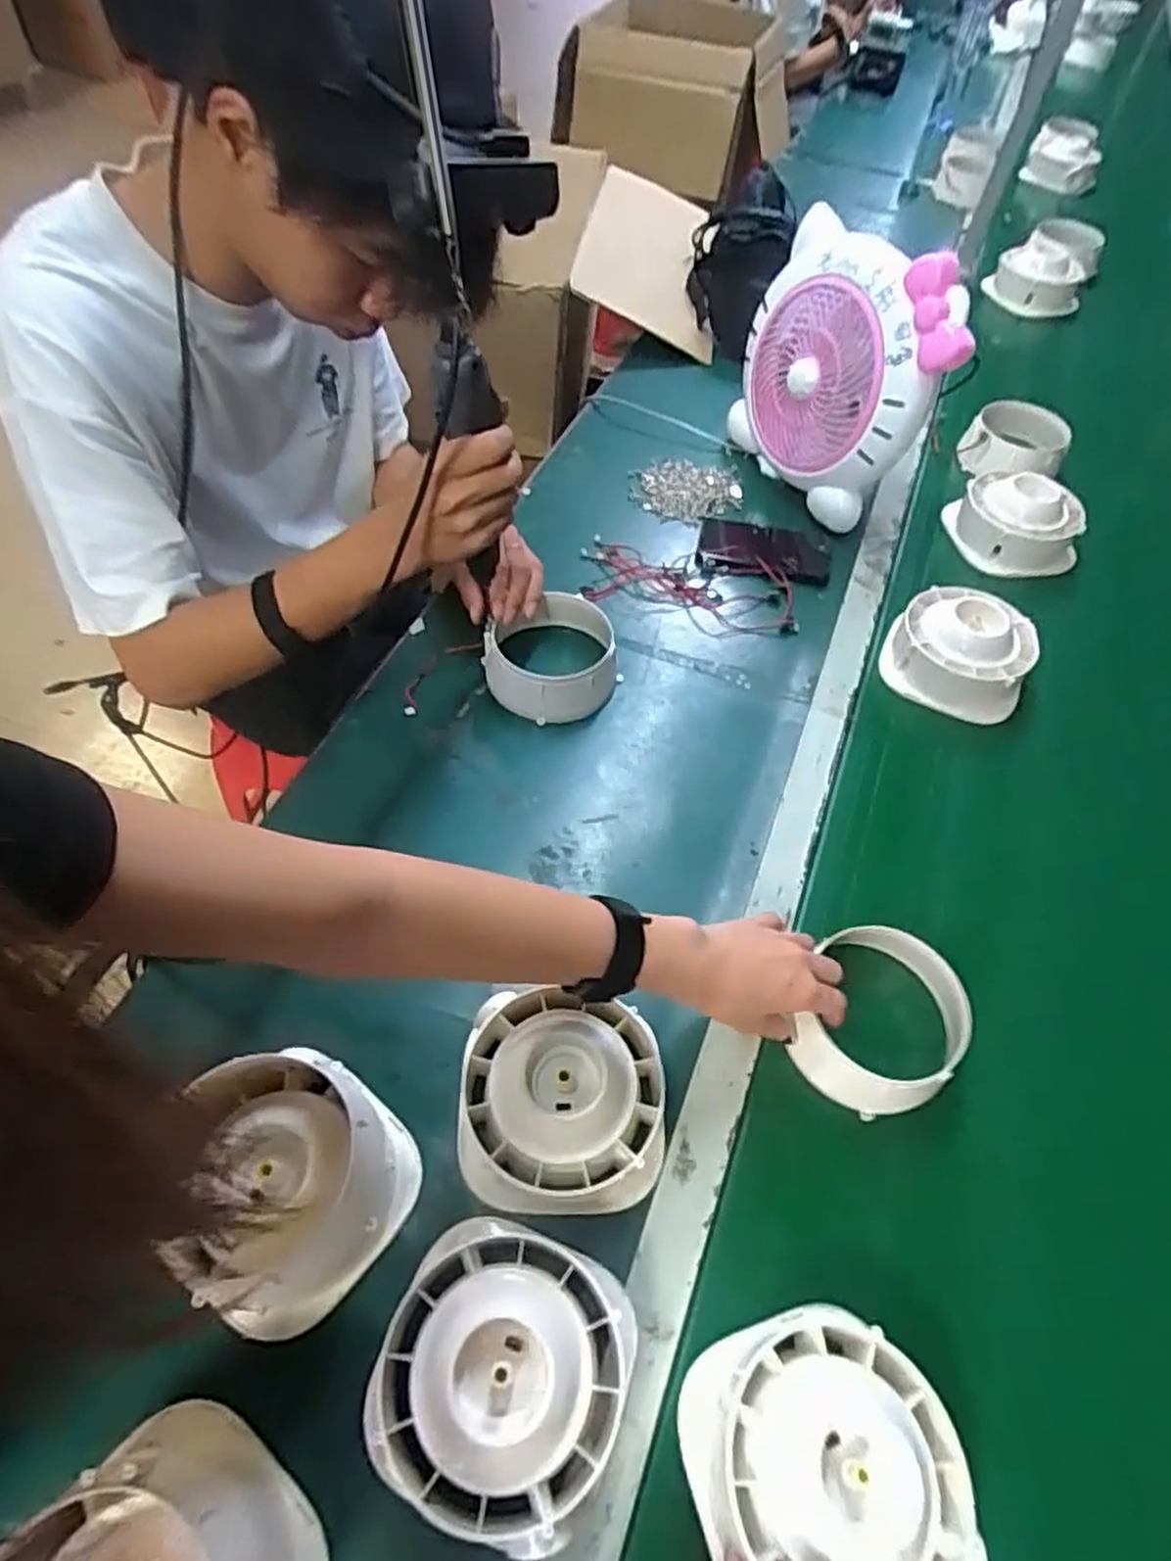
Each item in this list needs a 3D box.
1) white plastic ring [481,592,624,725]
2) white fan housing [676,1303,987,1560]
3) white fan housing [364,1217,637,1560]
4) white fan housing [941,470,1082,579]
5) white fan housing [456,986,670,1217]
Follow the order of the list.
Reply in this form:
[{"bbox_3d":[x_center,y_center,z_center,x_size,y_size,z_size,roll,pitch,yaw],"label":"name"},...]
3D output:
[{"bbox_3d":[-0.033,-0.117,0.740,0.126,0.050,0.123,2,54,-2],"label":"white plastic ring"},{"bbox_3d":[0.128,0.365,0.414,0.135,0.060,0.134,-12,56,-11],"label":"white fan housing"},{"bbox_3d":[-0.044,0.322,0.427,0.126,0.063,0.128,2,54,-2],"label":"white fan housing"},{"bbox_3d":[0.499,-0.301,0.907,0.135,0.075,0.107,1,54,-2],"label":"white fan housing"},{"bbox_3d":[-0.016,0.206,0.507,0.128,0.065,0.123,2,54,-2],"label":"white fan housing"}]

